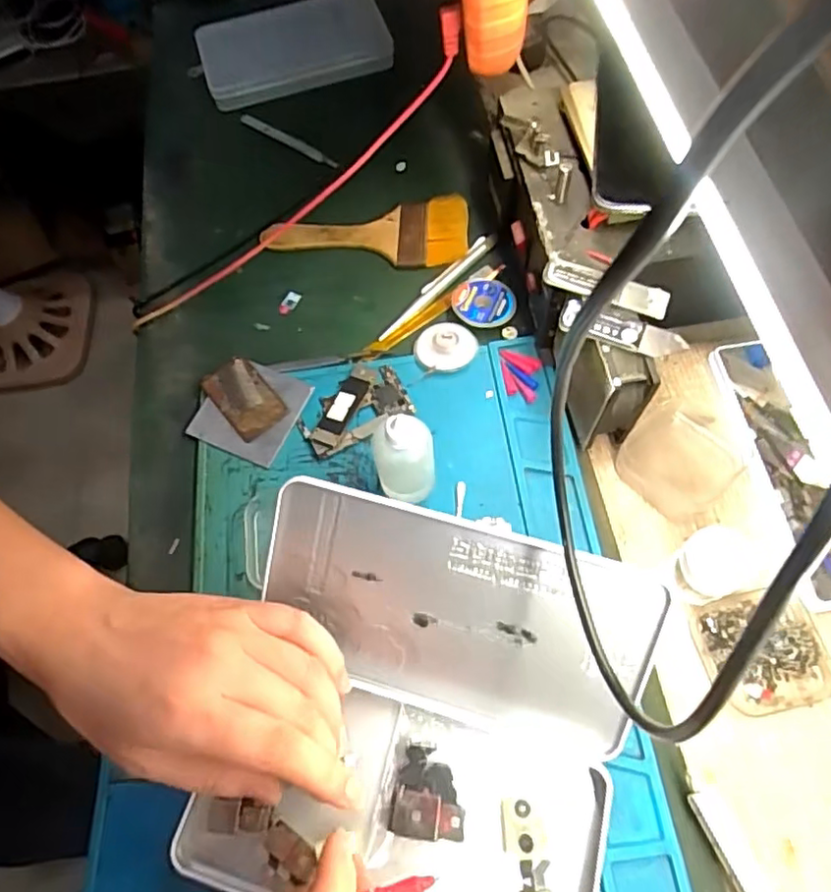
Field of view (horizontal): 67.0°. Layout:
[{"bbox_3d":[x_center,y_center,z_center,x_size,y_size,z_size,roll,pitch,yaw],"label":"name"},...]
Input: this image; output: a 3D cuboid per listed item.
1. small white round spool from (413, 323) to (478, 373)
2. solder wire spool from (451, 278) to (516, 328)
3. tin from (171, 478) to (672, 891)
[{"bbox_3d":[0.022,-0.071,0.449,0.044,0.009,0.038,-9,64,0],"label":"small white round spool"},{"bbox_3d":[0.049,-0.104,0.459,0.045,0.009,0.042,-2,64,4],"label":"solder wire spool"},{"bbox_3d":[0.002,0.132,0.297,0.189,0.074,0.180,13,65,10],"label":"tin"}]

